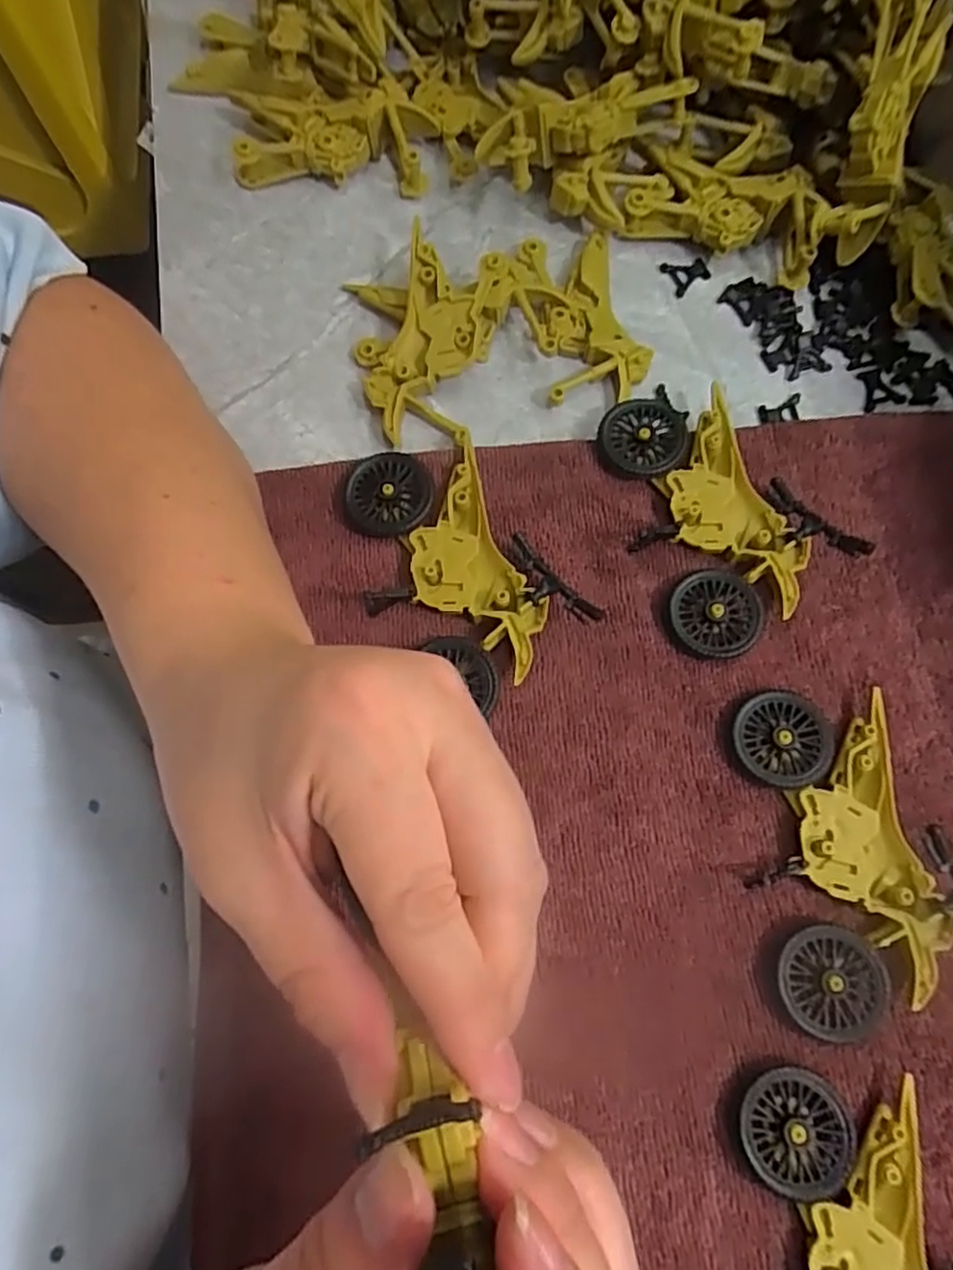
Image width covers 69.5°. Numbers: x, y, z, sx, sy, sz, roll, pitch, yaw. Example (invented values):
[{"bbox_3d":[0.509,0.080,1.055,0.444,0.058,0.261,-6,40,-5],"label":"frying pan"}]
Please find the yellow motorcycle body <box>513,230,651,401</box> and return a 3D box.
[{"bbox_3d":[0.048,-0.151,0.325,0.052,0.013,0.084,-15,74,-6],"label":"yellow motorcycle body"}]

